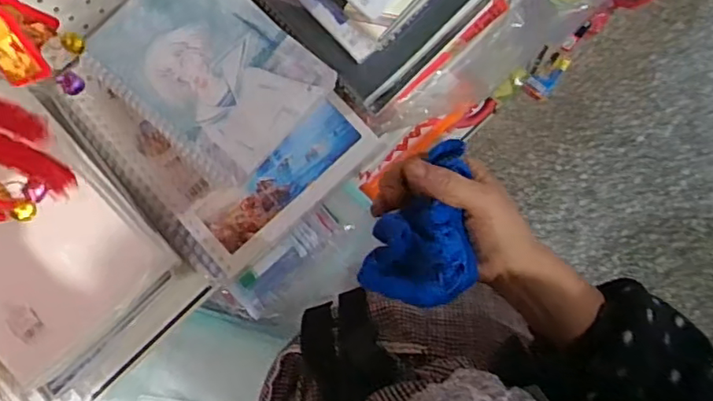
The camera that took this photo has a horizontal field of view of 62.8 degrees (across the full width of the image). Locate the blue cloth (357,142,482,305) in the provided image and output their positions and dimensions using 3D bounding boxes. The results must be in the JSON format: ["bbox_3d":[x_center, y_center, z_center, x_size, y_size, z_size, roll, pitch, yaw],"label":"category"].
[{"bbox_3d":[0.059,0.019,0.395,0.097,0.045,0.106,18,109,-22],"label":"blue cloth"}]

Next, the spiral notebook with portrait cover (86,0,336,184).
[{"bbox_3d":[-0.135,-0.133,0.558,0.199,0.012,0.151,39,79,4],"label":"spiral notebook with portrait cover"}]

